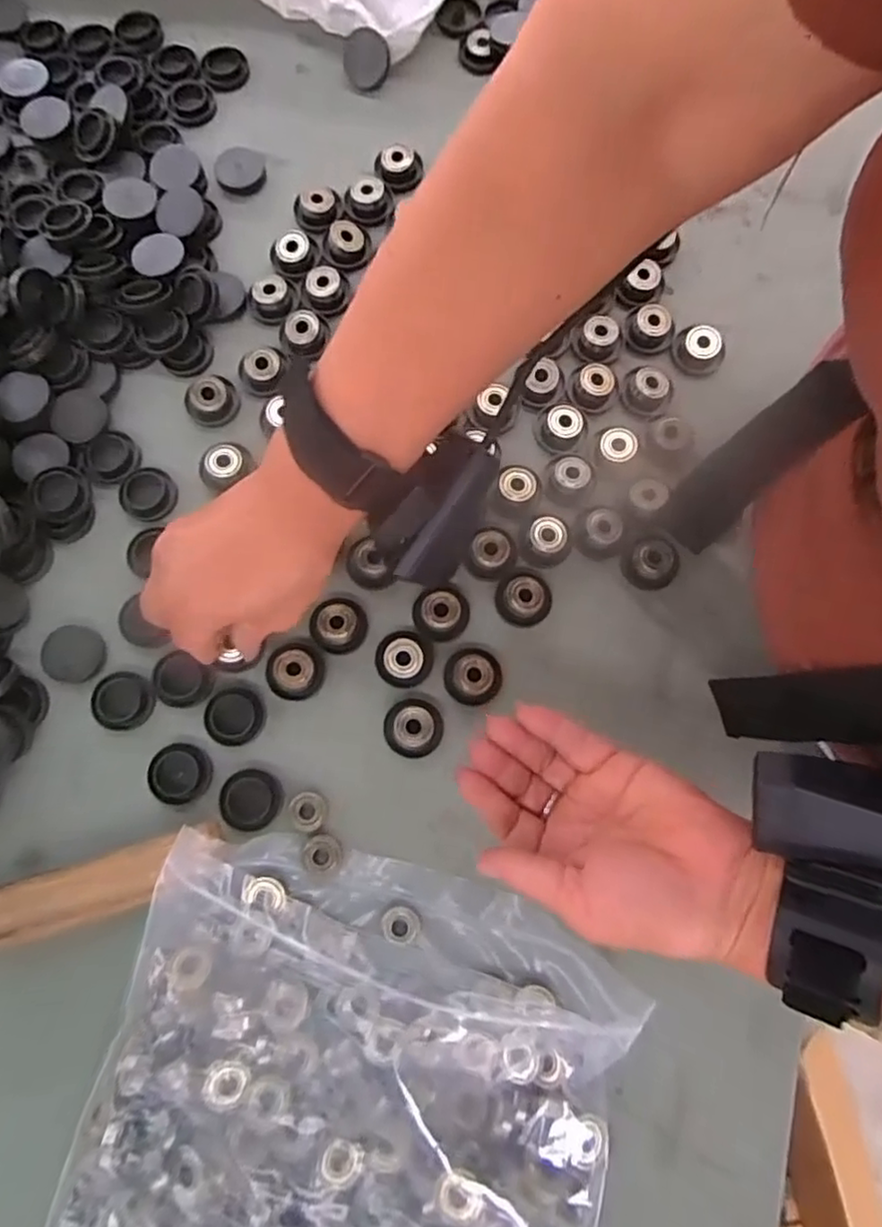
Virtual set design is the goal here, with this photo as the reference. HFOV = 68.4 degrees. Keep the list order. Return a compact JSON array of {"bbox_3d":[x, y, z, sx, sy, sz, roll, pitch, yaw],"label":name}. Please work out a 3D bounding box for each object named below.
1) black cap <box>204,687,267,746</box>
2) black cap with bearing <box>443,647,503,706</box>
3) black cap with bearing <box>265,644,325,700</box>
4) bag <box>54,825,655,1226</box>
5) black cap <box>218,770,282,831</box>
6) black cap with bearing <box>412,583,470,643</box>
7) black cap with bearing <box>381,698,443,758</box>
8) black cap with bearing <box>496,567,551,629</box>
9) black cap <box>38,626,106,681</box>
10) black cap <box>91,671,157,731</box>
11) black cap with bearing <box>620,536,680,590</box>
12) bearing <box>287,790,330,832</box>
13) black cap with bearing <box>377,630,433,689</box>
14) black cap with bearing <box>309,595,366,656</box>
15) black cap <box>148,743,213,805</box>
[{"bbox_3d":[-0.113,0.056,0.356,0.032,0.005,0.030,0,77,-1],"label":"black cap"},{"bbox_3d":[0.018,0.035,0.359,0.031,0.012,0.030,0,77,-1],"label":"black cap with bearing"},{"bbox_3d":[-0.082,0.032,0.359,0.031,0.011,0.030,0,77,-1],"label":"black cap with bearing"},{"bbox_3d":[-0.047,0.257,0.284,0.229,0.055,0.268,14,77,3],"label":"bag"},{"bbox_3d":[-0.102,0.099,0.346,0.031,0.006,0.030,17,77,3],"label":"black cap"},{"bbox_3d":[0.001,-0.001,0.367,0.033,0.012,0.030,0,77,-1],"label":"black cap with bearing"},{"bbox_3d":[-0.015,0.062,0.353,0.032,0.010,0.031,0,77,-1],"label":"black cap with bearing"},{"bbox_3d":[0.048,-0.010,0.372,0.031,0.014,0.034,0,77,-1],"label":"black cap with bearing"},{"bbox_3d":[-0.207,0.023,0.366,0.034,0.006,0.031,0,77,-1],"label":"black cap"},{"bbox_3d":[-0.176,0.047,0.358,0.032,0.004,0.031,0,77,-1],"label":"black cap"},{"bbox_3d":[0.122,-0.030,0.378,0.026,0.021,0.028,0,77,-1],"label":"black cap with bearing"},{"bbox_3d":[-0.071,0.106,0.346,0.020,0.005,0.021,0,77,-1],"label":"bearing"},{"bbox_3d":[-0.021,0.025,0.362,0.031,0.010,0.031,0,77,-1],"label":"black cap with bearing"},{"bbox_3d":[-0.058,0.006,0.366,0.030,0.011,0.031,0,77,-1],"label":"black cap with bearing"},{"bbox_3d":[-0.141,0.086,0.350,0.032,0.004,0.031,0,77,-1],"label":"black cap"}]

